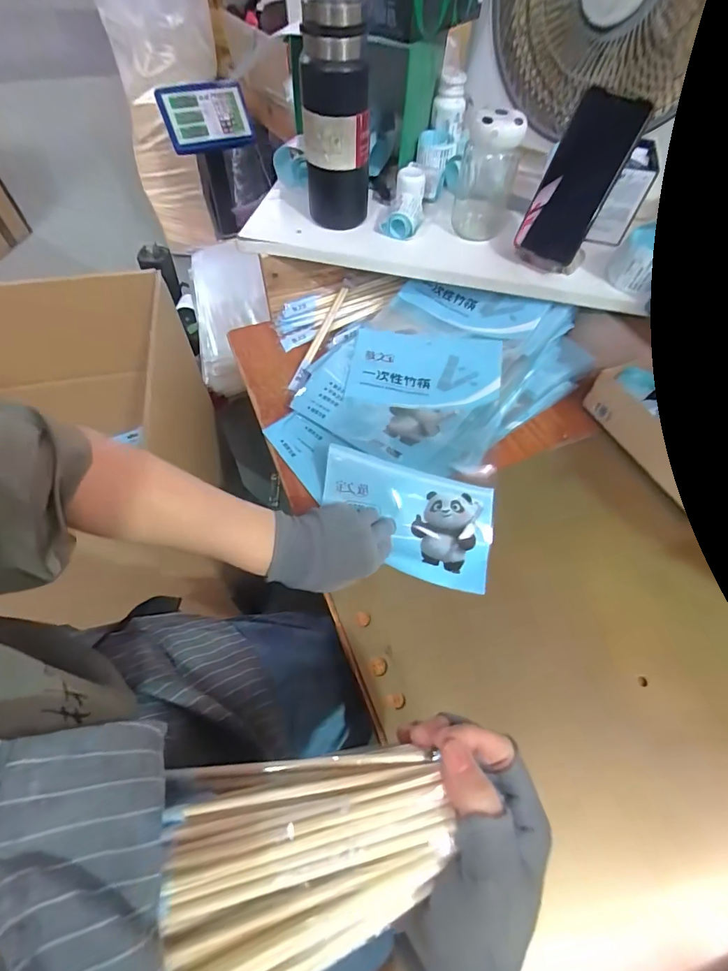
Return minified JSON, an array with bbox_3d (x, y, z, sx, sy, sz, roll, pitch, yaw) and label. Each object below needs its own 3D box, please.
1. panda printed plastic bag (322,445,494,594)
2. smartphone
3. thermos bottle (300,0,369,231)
[{"bbox_3d":[0.045,0.038,0.474,0.198,0.043,0.114,14,59,6],"label":"panda printed plastic bag"},{"bbox_3d":[0.249,-0.353,0.494,0.074,0.155,0.015,33,43,15],"label":"smartphone"},{"bbox_3d":[-0.034,-0.434,0.515,0.077,0.216,0.071,-5,59,-6],"label":"thermos bottle"}]

